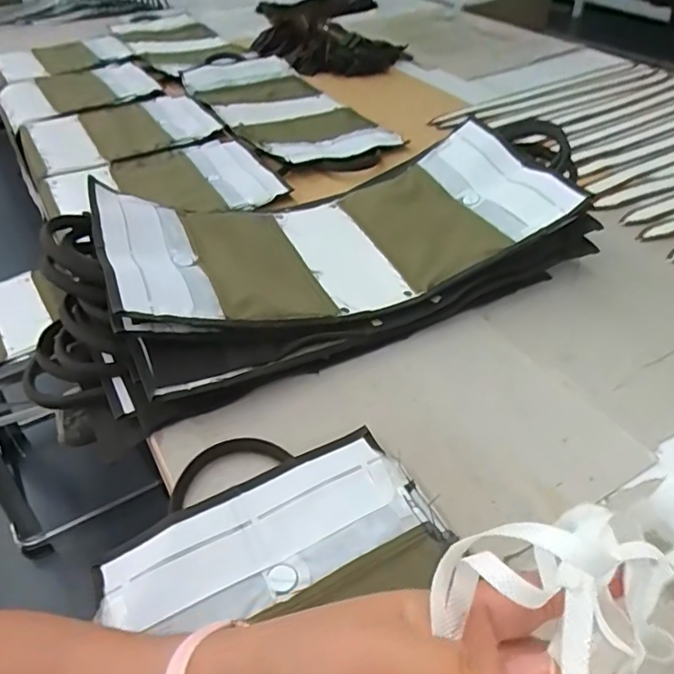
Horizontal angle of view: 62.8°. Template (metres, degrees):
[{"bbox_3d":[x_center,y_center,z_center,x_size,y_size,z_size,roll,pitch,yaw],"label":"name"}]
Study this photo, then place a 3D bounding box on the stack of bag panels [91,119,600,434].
[{"bbox_3d":[0.011,-0.105,0.631,0.515,0.104,0.262,-19,45,-19],"label":"stack of bag panels"}]

